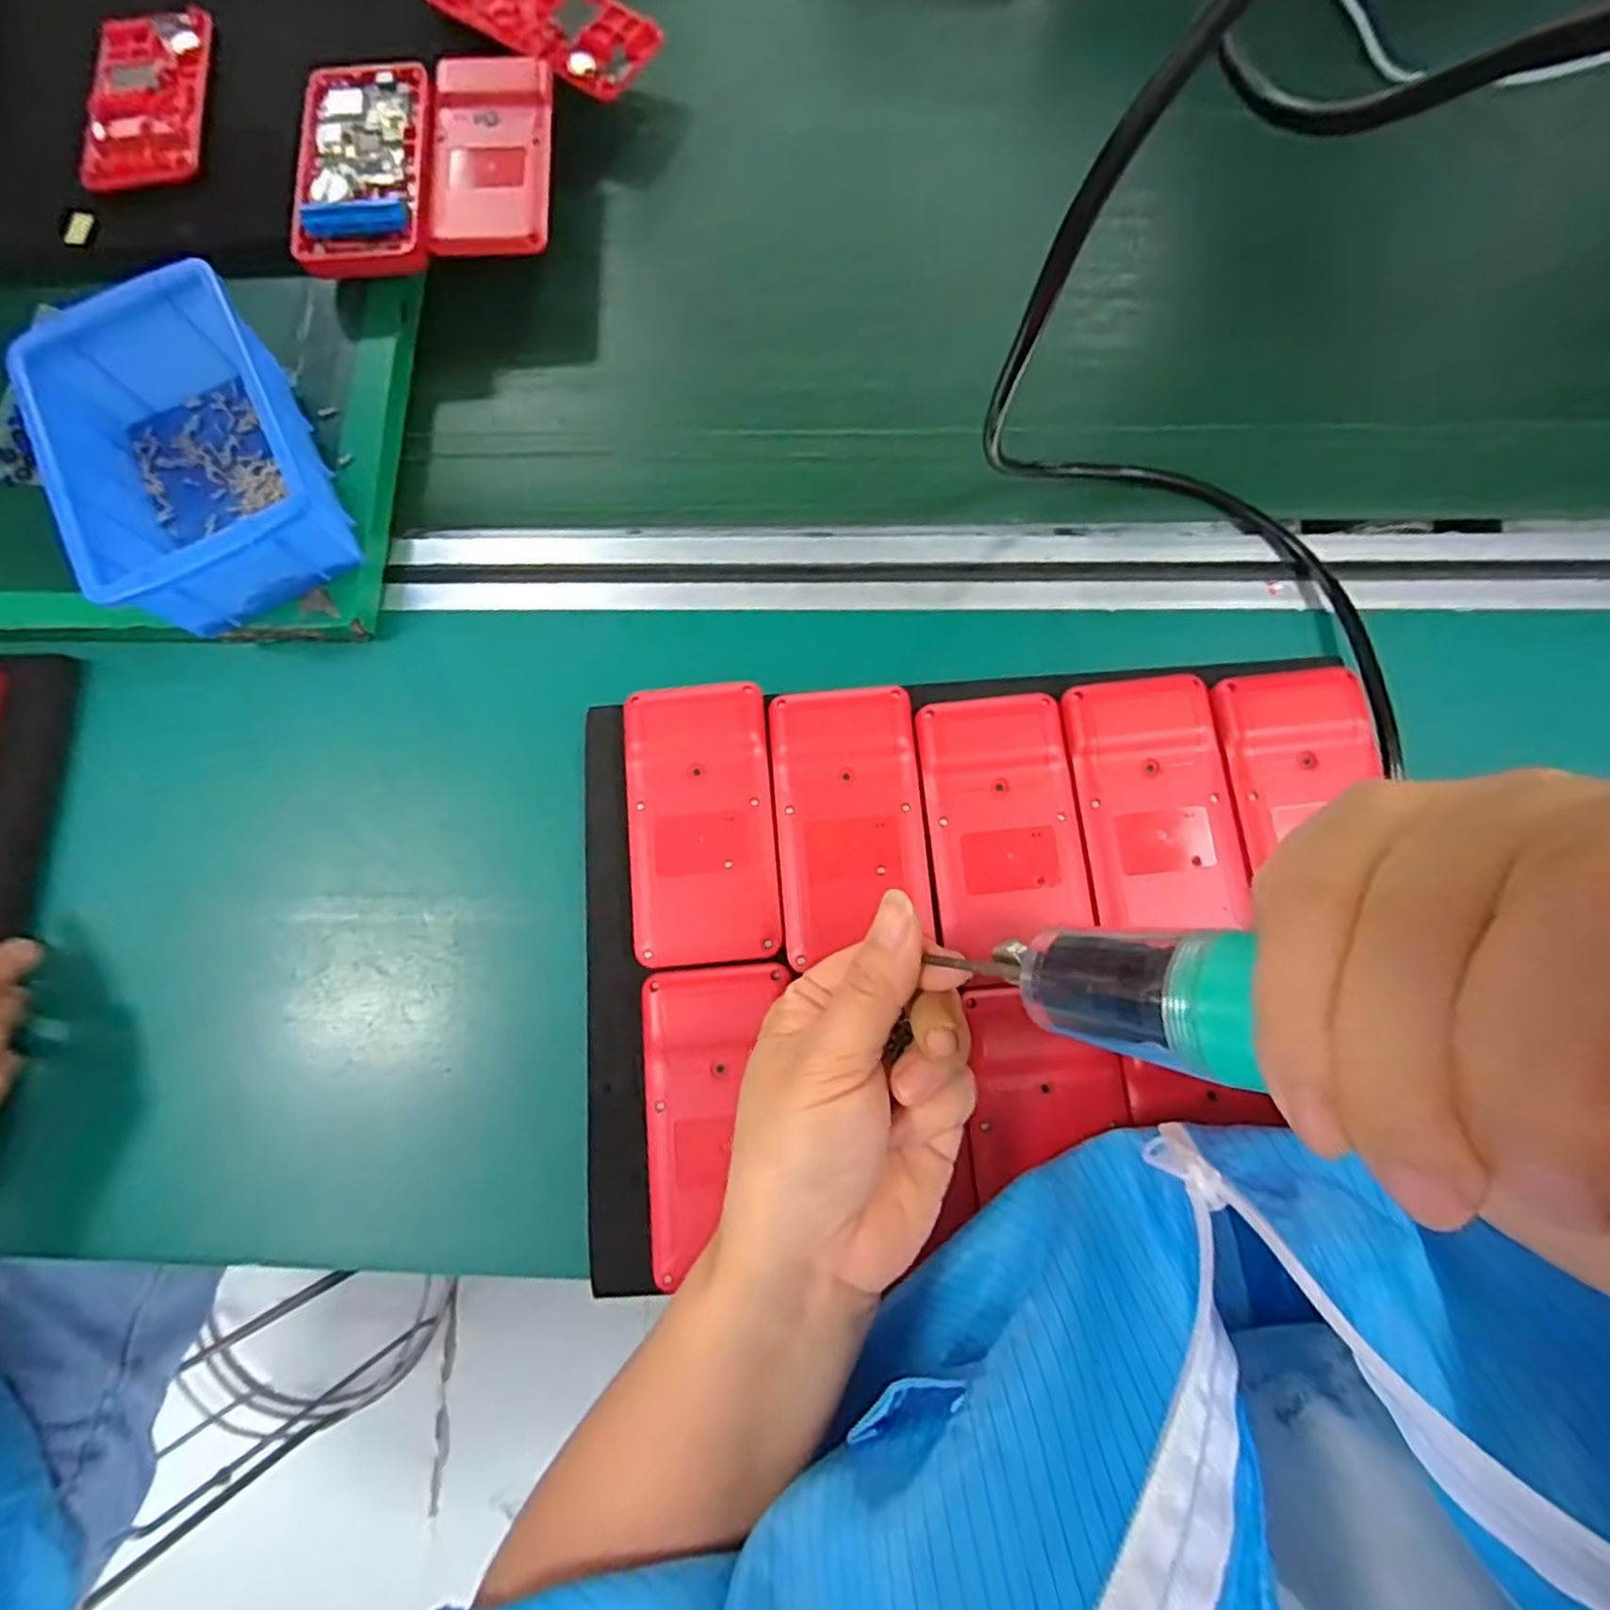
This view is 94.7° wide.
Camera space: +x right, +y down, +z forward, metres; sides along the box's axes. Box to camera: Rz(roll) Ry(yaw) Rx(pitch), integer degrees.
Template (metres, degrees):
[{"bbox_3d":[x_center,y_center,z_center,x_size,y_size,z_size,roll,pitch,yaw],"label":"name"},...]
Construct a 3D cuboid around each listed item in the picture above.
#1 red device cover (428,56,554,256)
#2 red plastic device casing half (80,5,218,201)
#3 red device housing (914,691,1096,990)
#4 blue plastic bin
[{"bbox_3d":[-0.163,-0.341,0.388,0.060,0.010,0.115,-3,79,-2],"label":"red device cover"},{"bbox_3d":[-0.355,-0.380,0.402,0.063,0.010,0.117,-10,78,0],"label":"red plastic device casing half"},{"bbox_3d":[0.084,0.012,0.310,0.061,0.011,0.116,-6,78,1],"label":"red device housing"},{"bbox_3d":[-0.276,-0.157,0.336,0.094,0.051,0.141,-27,78,-4],"label":"blue plastic bin"}]

